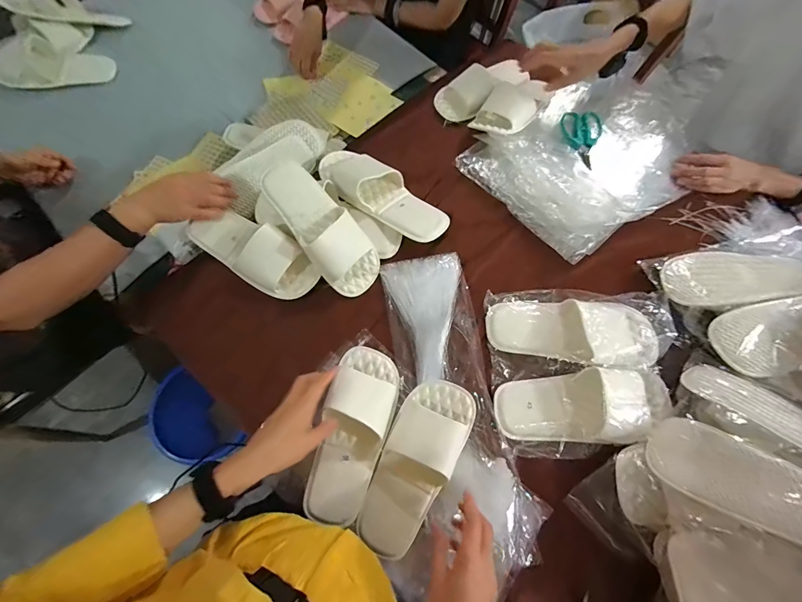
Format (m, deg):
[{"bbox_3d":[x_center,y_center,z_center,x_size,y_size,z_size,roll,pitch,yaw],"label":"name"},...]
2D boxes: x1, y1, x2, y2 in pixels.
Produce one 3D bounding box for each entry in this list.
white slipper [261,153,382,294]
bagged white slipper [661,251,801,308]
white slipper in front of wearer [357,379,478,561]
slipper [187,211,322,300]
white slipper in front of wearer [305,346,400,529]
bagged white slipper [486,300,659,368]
[{"bbox_3d":[-0.132,-0.126,0.589,0.103,0.065,0.251,-40,93,-14],"label":"white slipper"},{"bbox_3d":[0.594,-0.038,0.606,0.299,0.061,0.104,-4,70,-3],"label":"bagged white slipper"},{"bbox_3d":[0.021,0.227,0.491,0.098,0.063,0.238,27,72,8],"label":"white slipper in front of wearer"},{"bbox_3d":[-0.257,-0.087,0.601,0.245,0.060,0.094,27,72,8],"label":"slipper"},{"bbox_3d":[-0.069,0.190,0.509,0.093,0.048,0.241,14,73,4],"label":"white slipper in front of wearer"},{"bbox_3d":[0.290,0.049,0.569,0.243,0.062,0.110,4,70,13],"label":"bagged white slipper"}]

